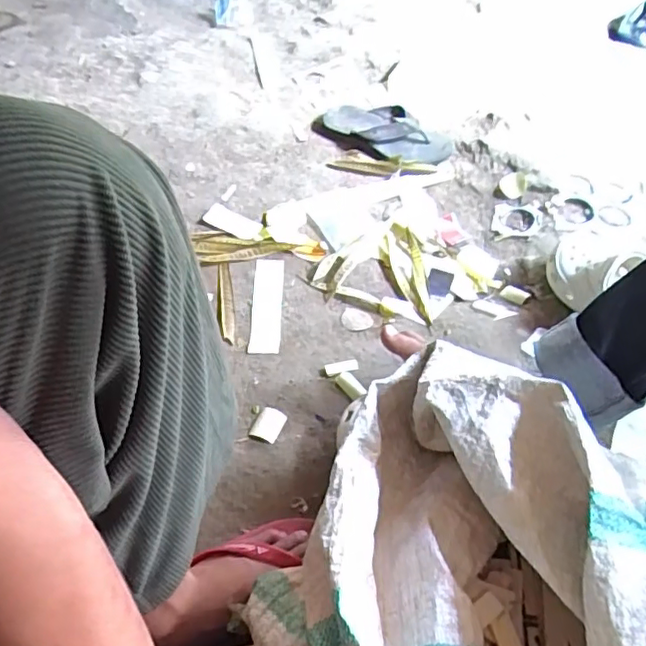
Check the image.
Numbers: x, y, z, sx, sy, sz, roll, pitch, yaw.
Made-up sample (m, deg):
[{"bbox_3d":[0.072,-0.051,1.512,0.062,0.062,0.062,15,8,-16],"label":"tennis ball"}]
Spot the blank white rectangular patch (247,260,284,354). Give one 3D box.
[{"bbox_3d":[-0.086,-0.029,0.906,0.046,0.009,0.191,9,50,-12],"label":"blank white rectangular patch"}]

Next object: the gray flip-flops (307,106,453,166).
[{"bbox_3d":[0.116,-0.369,1.150,0.272,0.052,0.132,16,54,8],"label":"gray flip-flops"}]

